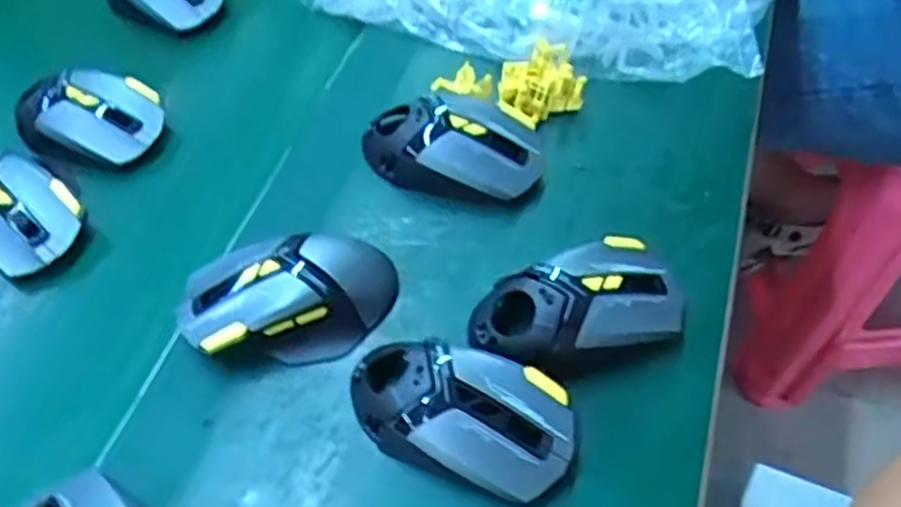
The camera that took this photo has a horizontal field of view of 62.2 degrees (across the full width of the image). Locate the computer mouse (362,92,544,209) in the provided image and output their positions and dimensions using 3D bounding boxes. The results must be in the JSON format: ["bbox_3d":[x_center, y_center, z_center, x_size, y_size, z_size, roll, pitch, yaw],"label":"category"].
[{"bbox_3d":[0.001,-0.071,0.486,0.123,0.040,0.064,16,57,13],"label":"computer mouse"}]

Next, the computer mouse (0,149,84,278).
[{"bbox_3d":[-0.283,-0.035,0.480,0.107,0.034,0.065,39,64,25],"label":"computer mouse"}]

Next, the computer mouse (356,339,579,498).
[{"bbox_3d":[0.004,0.082,0.380,0.115,0.038,0.060,14,56,11],"label":"computer mouse"}]

